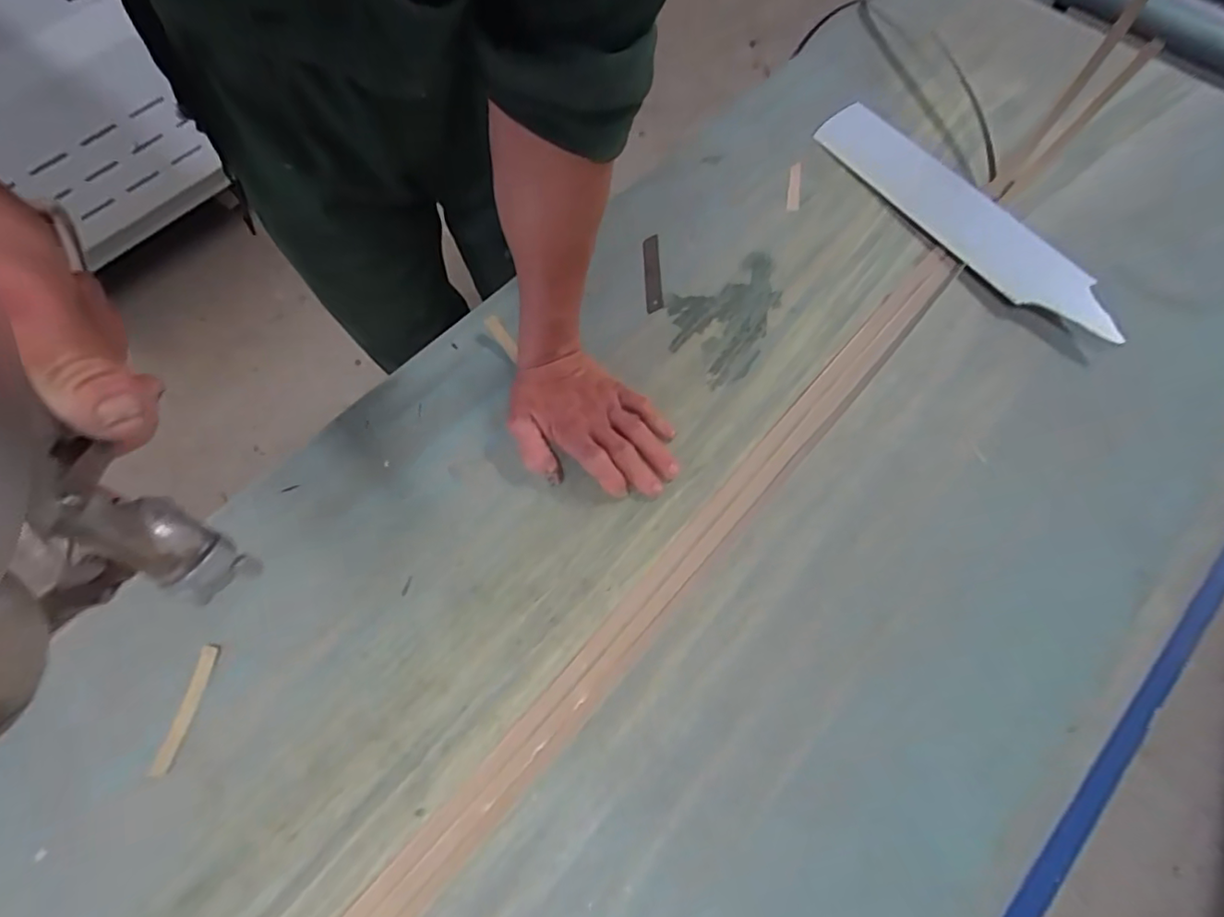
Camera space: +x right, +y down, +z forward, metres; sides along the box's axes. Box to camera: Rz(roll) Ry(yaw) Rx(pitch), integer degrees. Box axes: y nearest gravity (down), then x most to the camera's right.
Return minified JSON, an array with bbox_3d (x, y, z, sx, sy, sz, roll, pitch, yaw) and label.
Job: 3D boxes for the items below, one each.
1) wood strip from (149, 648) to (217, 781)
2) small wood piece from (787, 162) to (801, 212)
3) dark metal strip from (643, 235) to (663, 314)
[{"bbox_3d":[-0.343,0.202,0.457,0.013,0.004,0.096,11,69,4],"label":"wood strip"},{"bbox_3d":[0.212,-0.316,0.660,0.014,0.004,0.071,10,69,4],"label":"small wood piece"},{"bbox_3d":[0.044,-0.200,0.615,0.018,0.010,0.091,-2,69,-1],"label":"dark metal strip"}]

